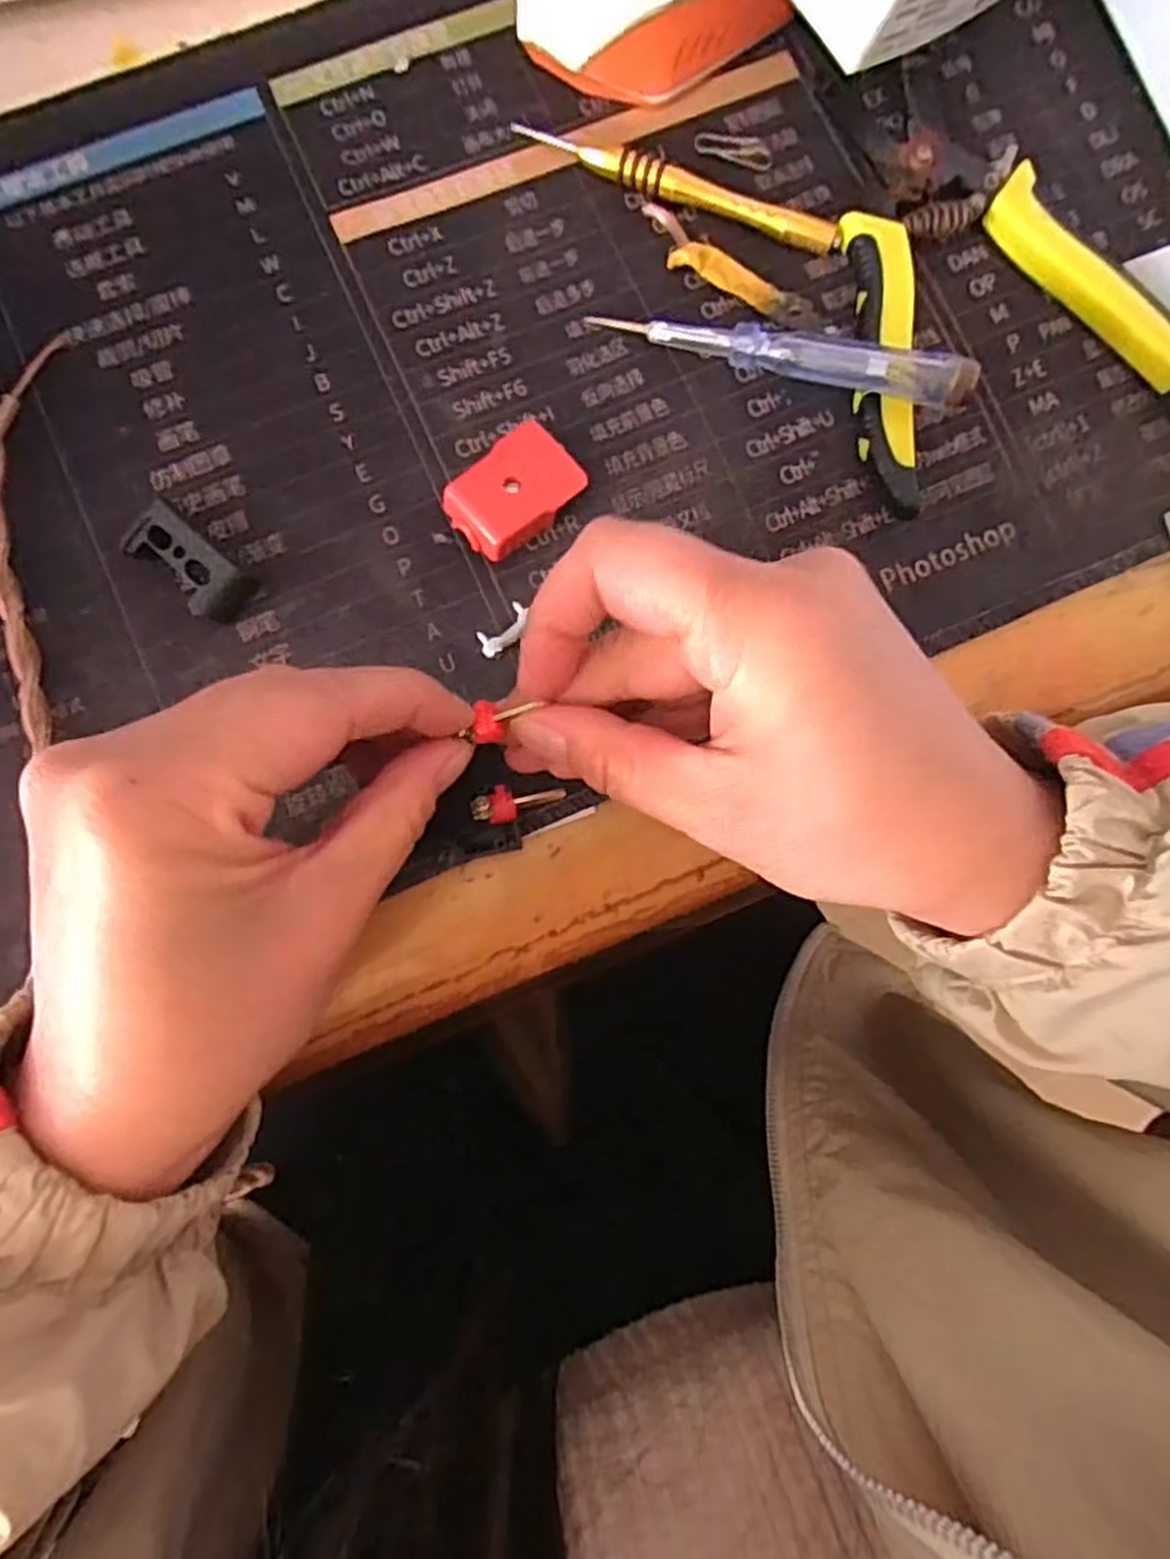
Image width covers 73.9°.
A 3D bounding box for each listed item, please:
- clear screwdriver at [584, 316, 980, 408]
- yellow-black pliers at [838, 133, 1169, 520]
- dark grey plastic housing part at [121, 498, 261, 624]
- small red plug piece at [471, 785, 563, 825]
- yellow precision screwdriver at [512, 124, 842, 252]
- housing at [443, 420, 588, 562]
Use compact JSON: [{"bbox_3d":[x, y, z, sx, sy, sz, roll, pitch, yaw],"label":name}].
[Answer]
[{"bbox_3d":[0.061,-0.137,0.249,0.119,0.010,0.011,17,85,12],"label":"clear screwdriver"},{"bbox_3d":[0.129,-0.158,0.259,0.111,0.016,0.118,-22,88,-5],"label":"yellow-black pliers"},{"bbox_3d":[-0.123,-0.066,0.243,0.038,0.013,0.019,40,85,0],"label":"dark grey plastic housing part"},{"bbox_3d":[-0.020,0.007,0.234,0.029,0.004,0.011,-9,87,-24],"label":"small red plug piece"},{"bbox_3d":[0.031,-0.202,0.264,0.115,0.011,0.012,21,85,-2],"label":"yellow precision screwdriver"},{"bbox_3d":[-0.022,-0.090,0.248,0.029,0.014,0.043,43,85,0],"label":"housing"}]

